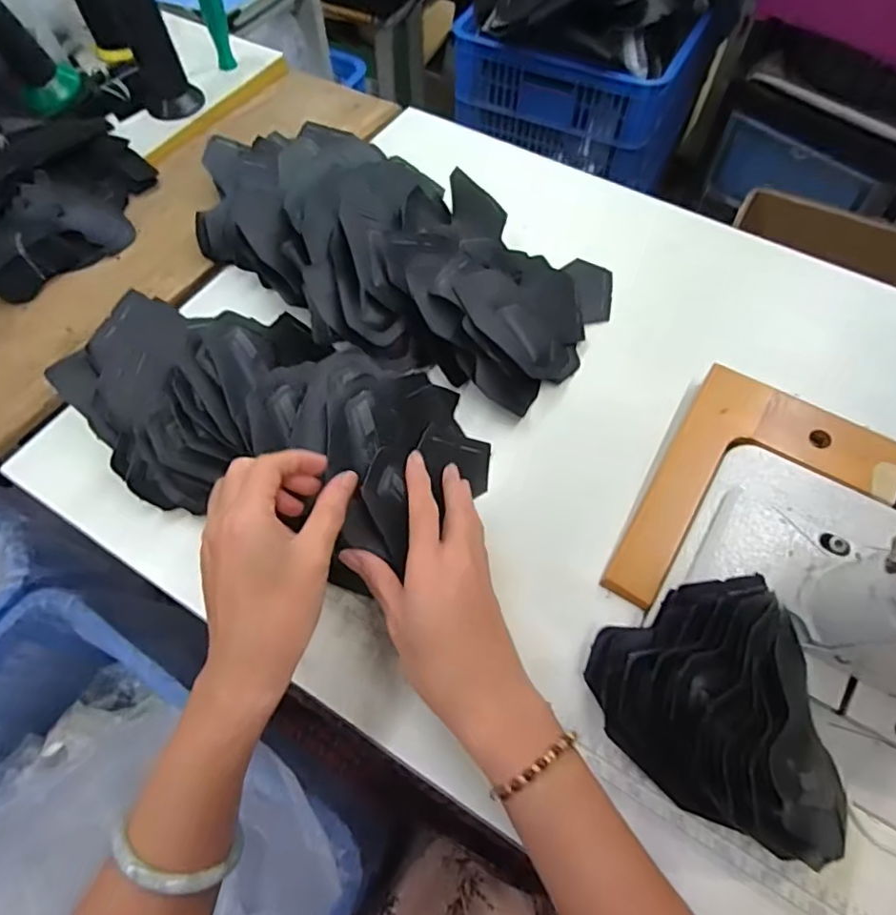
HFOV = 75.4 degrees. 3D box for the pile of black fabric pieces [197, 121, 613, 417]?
[{"bbox_3d":[-0.060,-0.176,0.474,0.372,0.077,0.189,25,64,13],"label":"pile of black fabric pieces"}]

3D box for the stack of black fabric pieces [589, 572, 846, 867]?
[{"bbox_3d":[0.148,0.136,0.308,0.124,0.077,0.133,-10,61,-5],"label":"stack of black fabric pieces"}]

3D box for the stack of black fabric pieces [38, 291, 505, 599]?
[{"bbox_3d":[-0.112,-0.029,0.394,0.274,0.079,0.148,15,62,7],"label":"stack of black fabric pieces"}]

